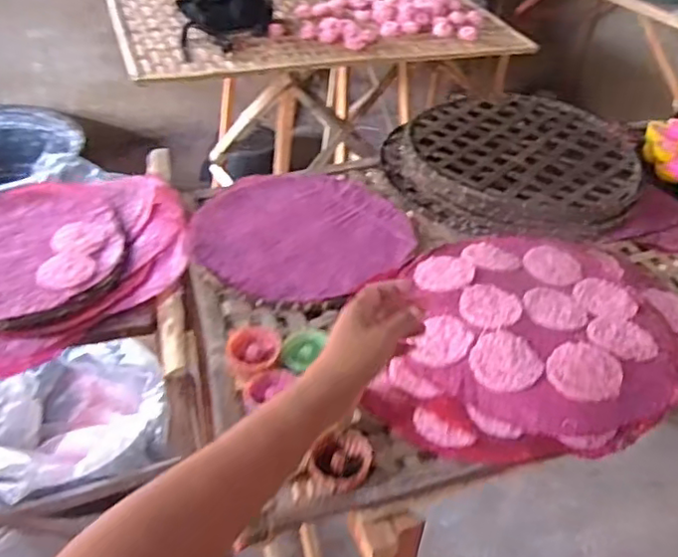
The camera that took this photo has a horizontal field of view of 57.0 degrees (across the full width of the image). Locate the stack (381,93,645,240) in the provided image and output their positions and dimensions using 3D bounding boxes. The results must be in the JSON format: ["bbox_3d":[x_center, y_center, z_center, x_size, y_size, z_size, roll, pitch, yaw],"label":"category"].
[{"bbox_3d":[0.309,-0.219,1.143,0.432,0.071,0.432,9,40,4],"label":"stack"}]

